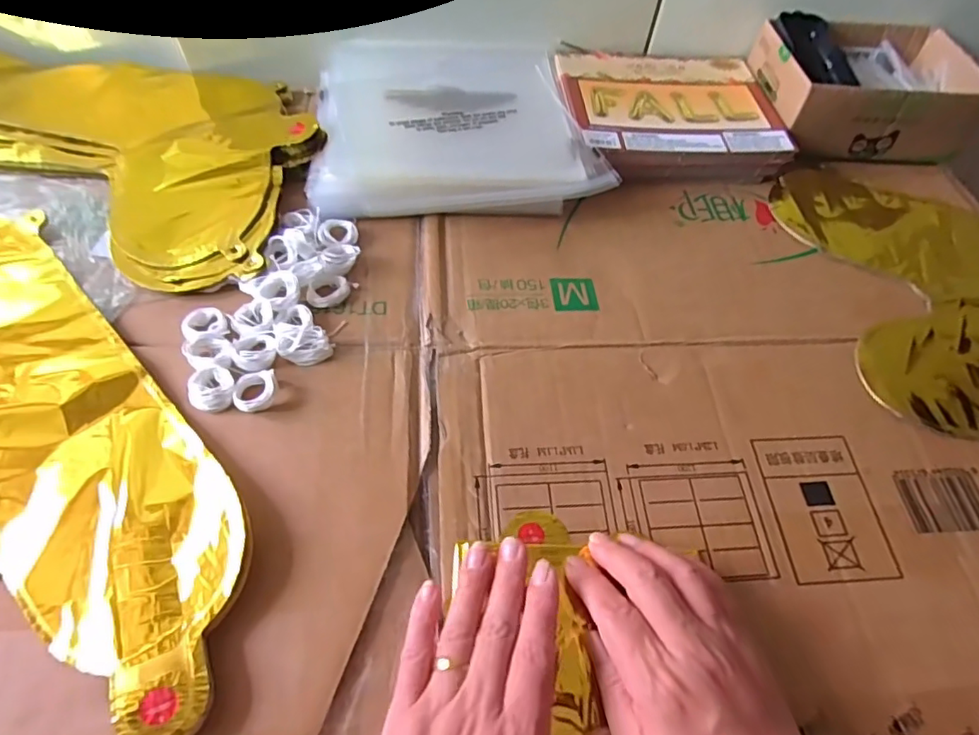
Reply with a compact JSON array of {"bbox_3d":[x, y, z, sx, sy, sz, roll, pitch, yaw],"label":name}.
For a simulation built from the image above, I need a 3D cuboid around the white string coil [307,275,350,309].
[{"bbox_3d":[-0.116,-0.055,0.408,0.030,0.010,0.022,-21,61,-17],"label":"white string coil"}]

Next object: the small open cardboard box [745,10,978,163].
[{"bbox_3d":[0.350,-0.270,0.546,0.194,0.068,0.138,0,57,-5],"label":"small open cardboard box"}]

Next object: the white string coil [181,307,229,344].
[{"bbox_3d":[-0.191,-0.030,0.383,0.028,0.005,0.028,2,57,-3],"label":"white string coil"}]

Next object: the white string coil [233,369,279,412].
[{"bbox_3d":[-0.149,0.015,0.361,0.025,0.010,0.026,-1,57,-5],"label":"white string coil"}]

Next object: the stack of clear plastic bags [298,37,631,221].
[{"bbox_3d":[-0.039,-0.224,0.511,0.227,0.034,0.246,-8,58,-9],"label":"stack of clear plastic bags"}]

